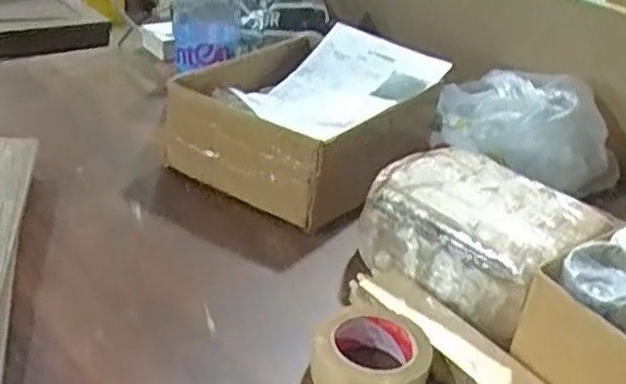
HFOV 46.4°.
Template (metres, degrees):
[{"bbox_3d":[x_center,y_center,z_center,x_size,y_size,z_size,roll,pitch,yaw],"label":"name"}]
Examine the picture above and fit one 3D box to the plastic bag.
[{"bbox_3d":[0.291,-0.090,1.006,0.231,0.125,0.110,21,33,23],"label":"plastic bag"}]

